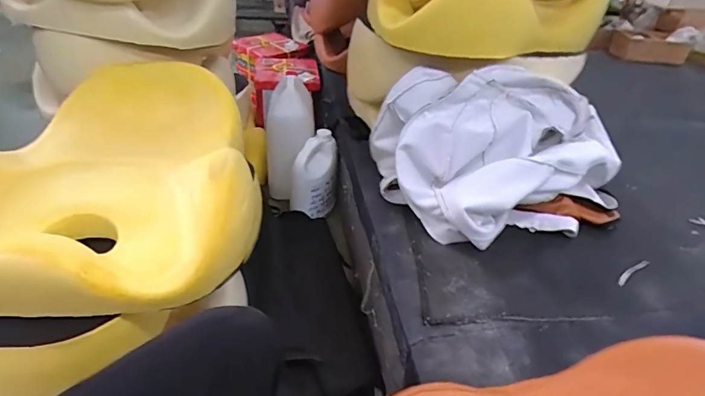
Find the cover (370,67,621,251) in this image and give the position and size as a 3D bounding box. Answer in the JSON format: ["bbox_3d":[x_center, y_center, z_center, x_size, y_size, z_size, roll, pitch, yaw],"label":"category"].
[{"bbox_3d":[0.353,-0.117,1.026,0.518,0.277,0.376,-9,38,-20],"label":"cover"}]

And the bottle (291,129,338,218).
[{"bbox_3d":[-0.118,-0.070,1.373,0.137,0.273,0.108,14,17,14],"label":"bottle"}]

